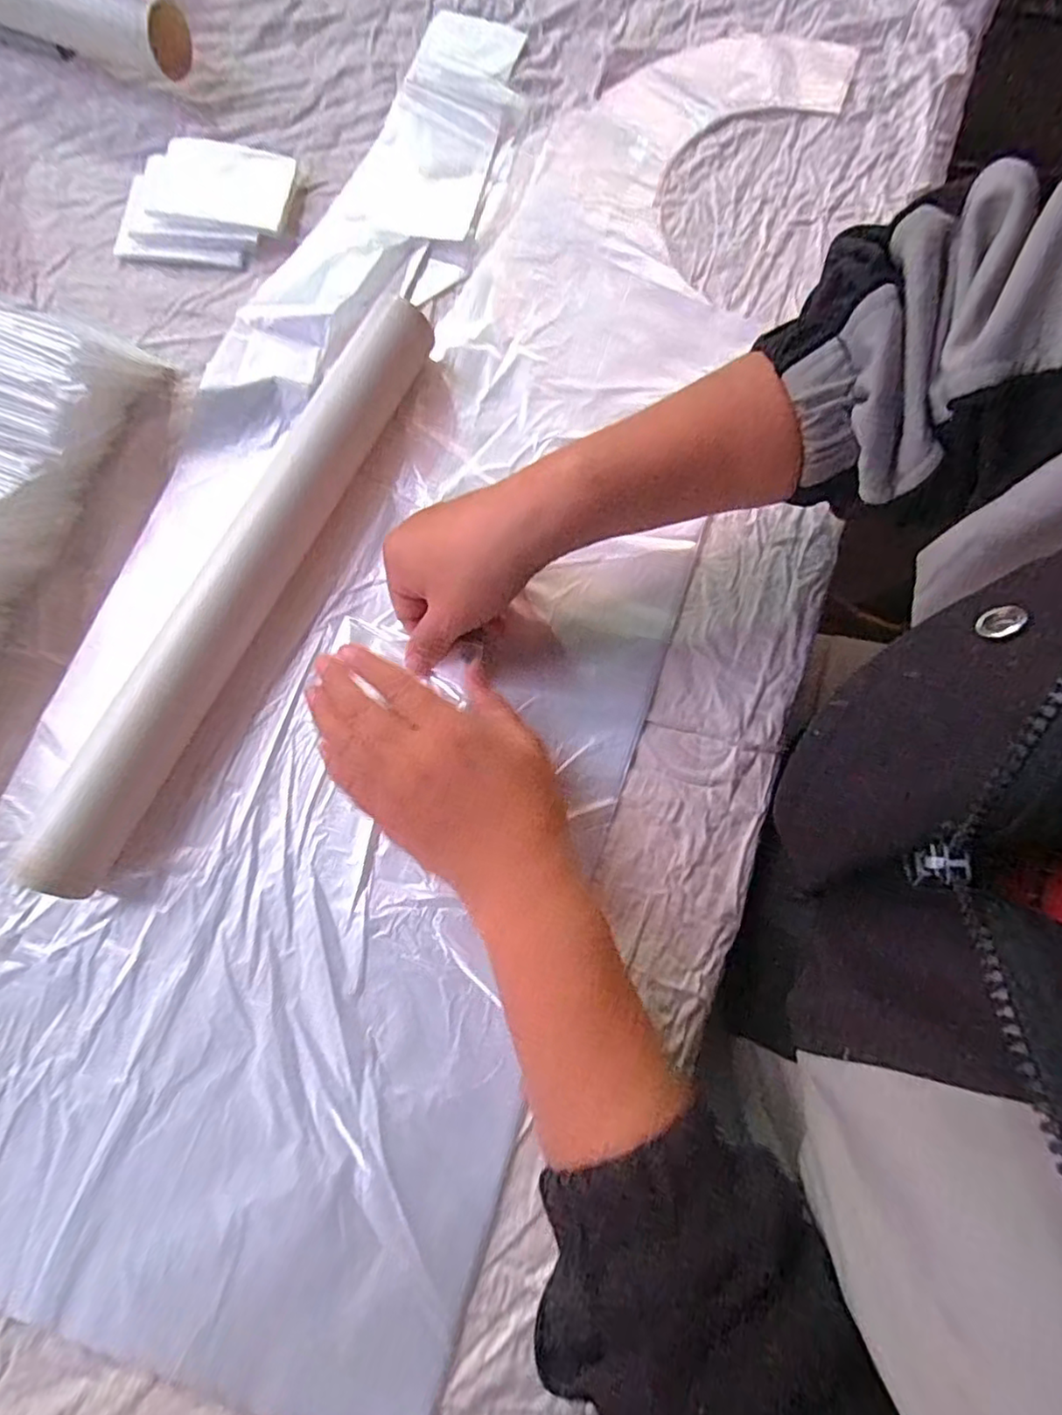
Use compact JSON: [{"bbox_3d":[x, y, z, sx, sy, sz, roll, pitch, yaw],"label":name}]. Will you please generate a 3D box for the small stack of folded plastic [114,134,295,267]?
[{"bbox_3d":[-0.217,-0.332,0.414,0.104,0.016,0.085,9,77,1],"label":"small stack of folded plastic"}]

